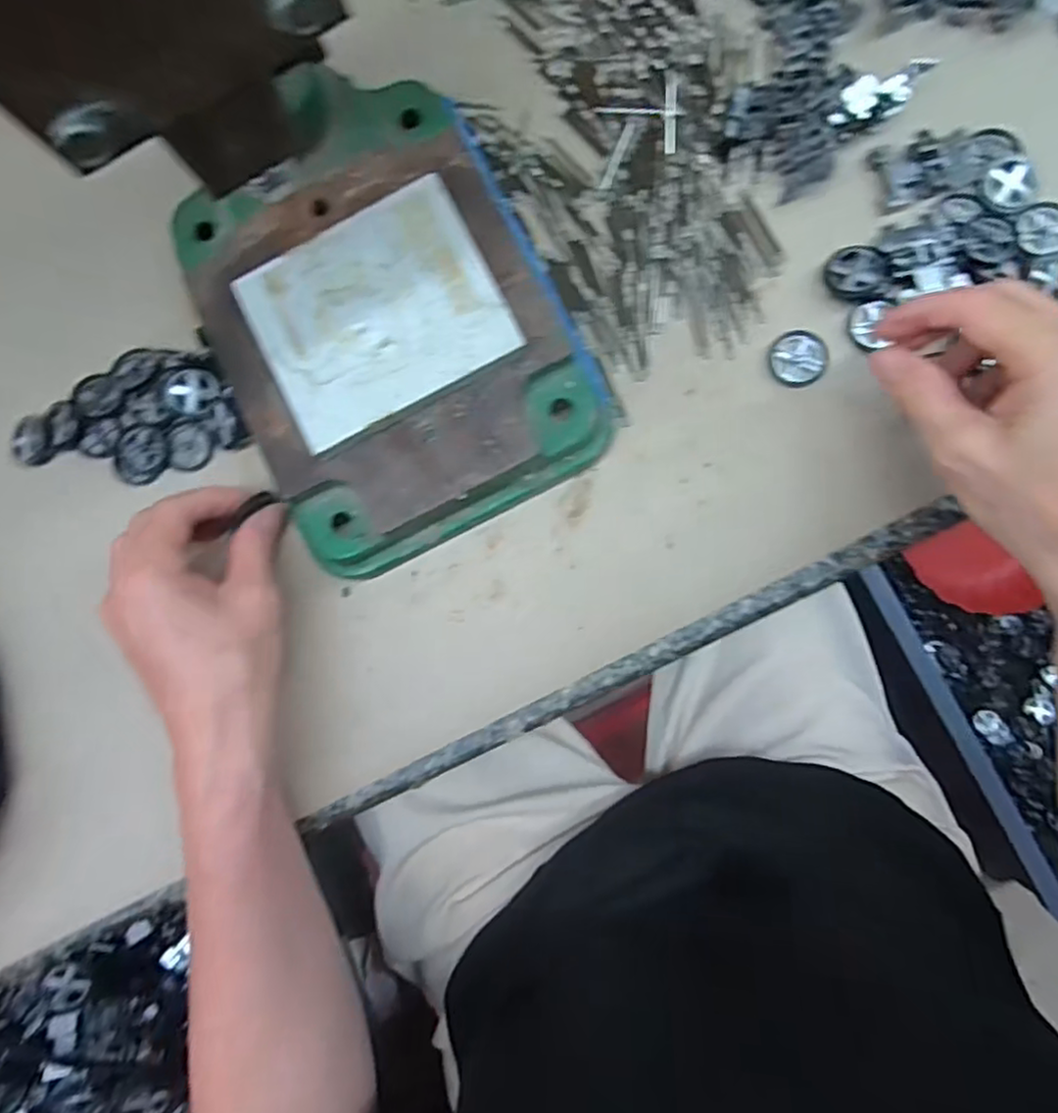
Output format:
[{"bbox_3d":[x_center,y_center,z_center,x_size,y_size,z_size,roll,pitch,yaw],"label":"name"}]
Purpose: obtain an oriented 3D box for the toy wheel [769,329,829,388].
[{"bbox_3d":[0.134,-0.098,0.331,0.026,0.004,0.028,0,86,6],"label":"toy wheel"}]

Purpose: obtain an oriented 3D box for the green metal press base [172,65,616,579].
[{"bbox_3d":[-0.074,-0.122,0.330,0.164,0.052,0.231,-25,84,3],"label":"green metal press base"}]

